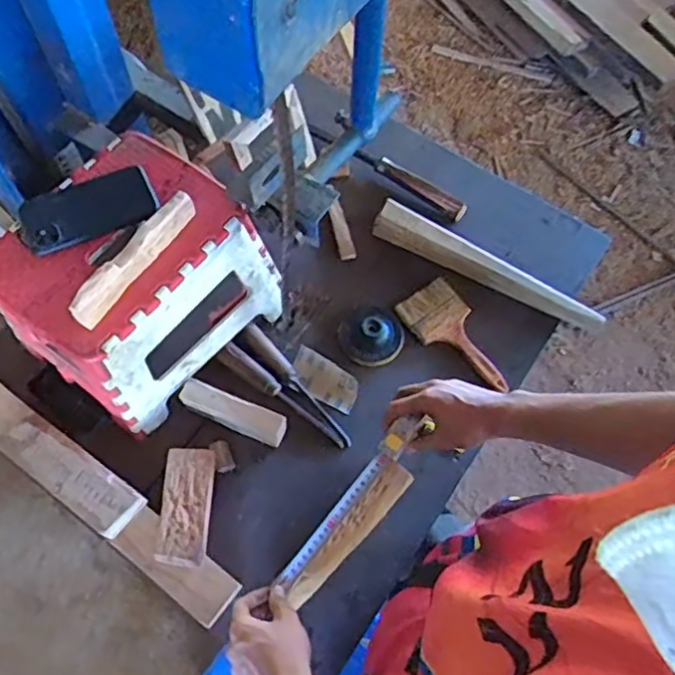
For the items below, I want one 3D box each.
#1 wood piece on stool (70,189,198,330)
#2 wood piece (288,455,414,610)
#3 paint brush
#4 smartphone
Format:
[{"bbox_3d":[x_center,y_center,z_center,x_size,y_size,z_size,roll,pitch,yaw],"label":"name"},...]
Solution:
[{"bbox_3d":[-0.227,-0.091,0.709,0.022,0.044,0.186,30,68,13],"label":"wood piece on stool"},{"bbox_3d":[0.016,0.227,0.744,0.037,0.014,0.195,38,73,16],"label":"wood piece"},{"bbox_3d":[0.171,-0.001,0.909,0.087,0.018,0.183,-34,69,-16],"label":"paint brush"},{"bbox_3d":[-0.296,-0.155,0.751,0.155,0.011,0.084,-23,67,-11],"label":"smartphone"}]

